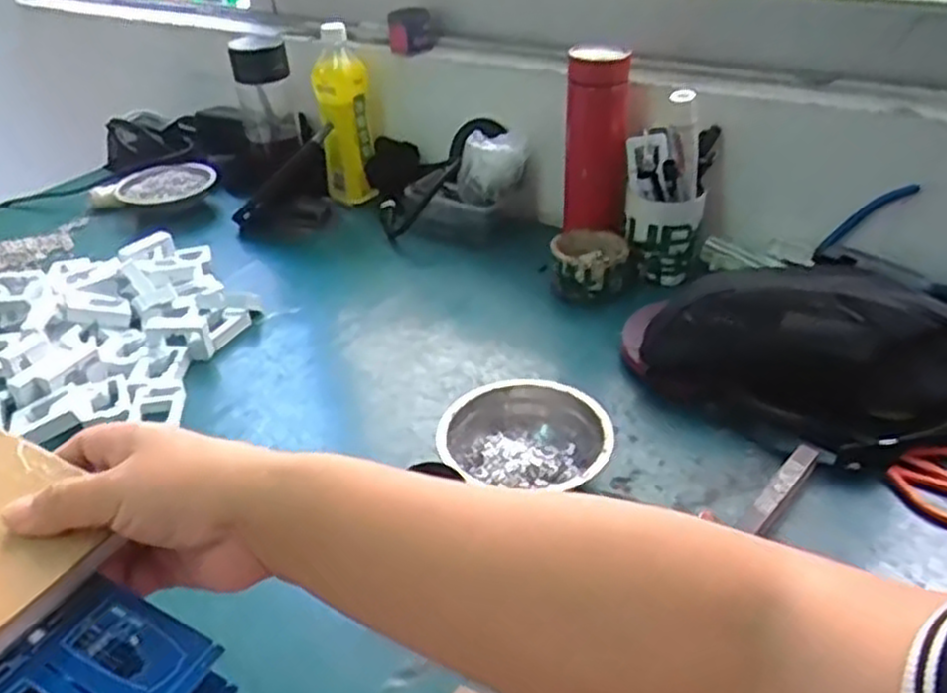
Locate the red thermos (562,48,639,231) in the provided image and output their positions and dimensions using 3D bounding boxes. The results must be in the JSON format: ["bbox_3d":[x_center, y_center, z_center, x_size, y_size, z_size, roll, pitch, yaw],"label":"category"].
[{"bbox_3d":[0.132,-0.218,0.832,0.071,0.193,0.056,2,34,5],"label":"red thermos"}]

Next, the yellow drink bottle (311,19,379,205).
[{"bbox_3d":[-0.166,-0.297,1.016,0.070,0.210,0.062,-6,34,-7],"label":"yellow drink bottle"}]

